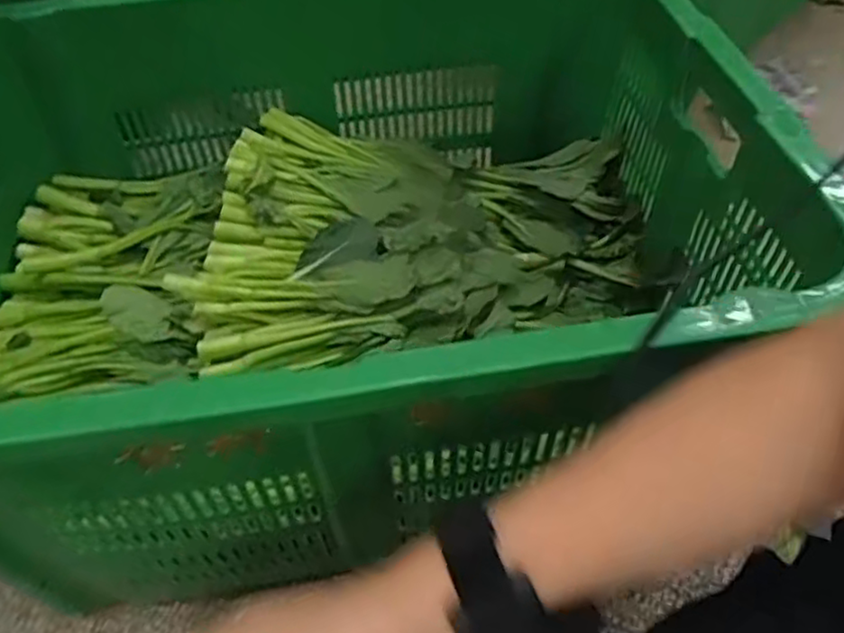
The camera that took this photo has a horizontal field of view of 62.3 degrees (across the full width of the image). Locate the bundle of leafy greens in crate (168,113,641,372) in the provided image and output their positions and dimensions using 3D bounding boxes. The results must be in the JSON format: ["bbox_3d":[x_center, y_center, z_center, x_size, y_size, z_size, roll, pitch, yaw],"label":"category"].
[{"bbox_3d":[-0.002,-0.089,0.692,0.435,0.106,0.273,-9,50,-6],"label":"bundle of leafy greens in crate"}]

